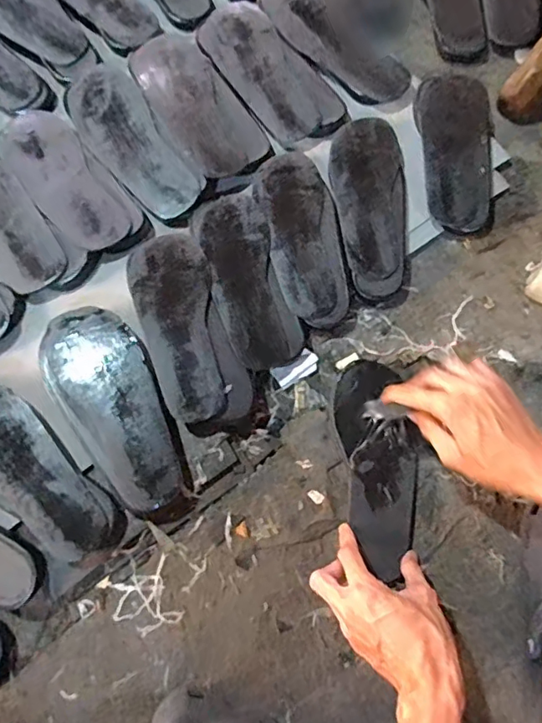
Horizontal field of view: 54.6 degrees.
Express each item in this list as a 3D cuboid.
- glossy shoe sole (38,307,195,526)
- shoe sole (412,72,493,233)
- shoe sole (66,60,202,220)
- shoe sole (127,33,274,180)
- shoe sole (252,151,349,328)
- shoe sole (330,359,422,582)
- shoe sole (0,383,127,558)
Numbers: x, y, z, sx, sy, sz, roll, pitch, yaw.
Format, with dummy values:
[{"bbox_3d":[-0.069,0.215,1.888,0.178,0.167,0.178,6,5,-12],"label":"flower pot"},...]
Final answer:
[{"bbox_3d":[-0.161,0.053,0.568,0.101,0.044,0.244,-31,75,-9],"label":"glossy shoe sole"},{"bbox_3d":[0.251,-0.285,0.703,0.108,0.038,0.241,0,73,0],"label":"shoe sole"},{"bbox_3d":[-0.191,-0.295,0.696,0.095,0.013,0.266,-29,75,-9],"label":"shoe sole"},{"bbox_3d":[-0.107,-0.354,0.713,0.117,0.013,0.256,-30,75,-9],"label":"shoe sole"},{"bbox_3d":[0.039,-0.160,0.663,0.091,0.016,0.241,-12,73,-4],"label":"shoe sole"},{"bbox_3d":[0.122,0.111,0.577,0.087,0.011,0.223,-6,75,-3],"label":"shoe sole"},{"bbox_3d":[-0.263,0.112,0.549,0.096,0.035,0.237,-43,77,-12],"label":"shoe sole"}]

